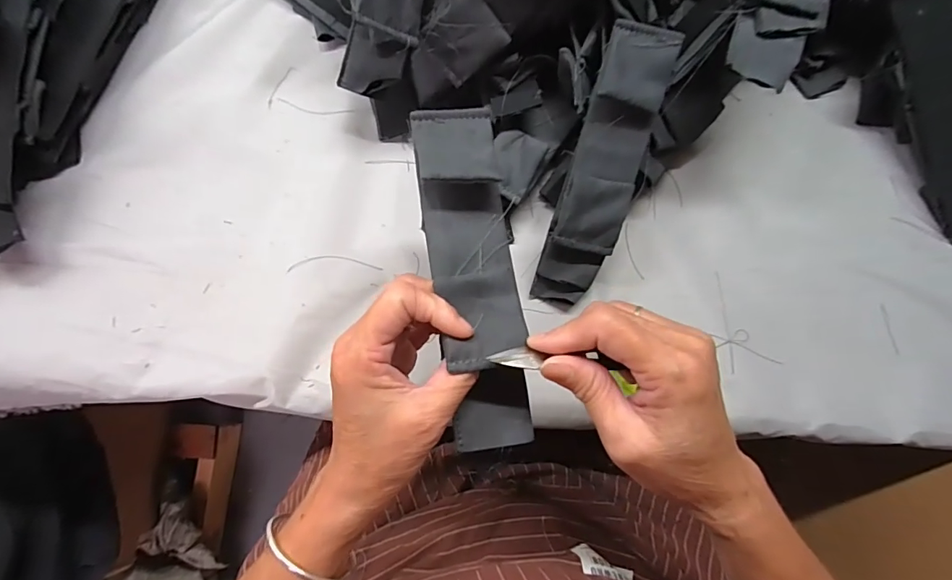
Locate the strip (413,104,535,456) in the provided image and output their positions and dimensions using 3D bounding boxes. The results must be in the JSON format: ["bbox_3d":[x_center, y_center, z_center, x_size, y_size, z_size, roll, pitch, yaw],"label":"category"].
[{"bbox_3d":[0.000,-0.010,0.250,0.045,0.034,0.189,-9,87,-1],"label":"strip"}]

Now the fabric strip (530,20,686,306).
[{"bbox_3d":[0.091,-0.080,0.323,0.049,0.017,0.194,17,108,3],"label":"fabric strip"}]

